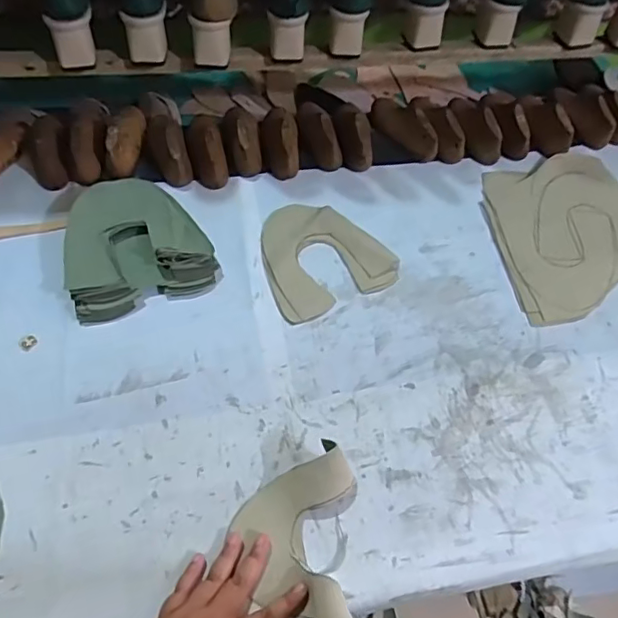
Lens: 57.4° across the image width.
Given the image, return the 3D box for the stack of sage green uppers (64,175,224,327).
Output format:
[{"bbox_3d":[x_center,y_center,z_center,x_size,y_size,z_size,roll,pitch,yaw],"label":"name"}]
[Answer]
[{"bbox_3d":[-0.219,-0.085,0.703,0.172,0.044,0.178,-19,61,-15],"label":"stack of sage green uppers"}]

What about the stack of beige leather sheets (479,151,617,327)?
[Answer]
[{"bbox_3d":[0.359,-0.111,0.776,0.223,0.011,0.267,-8,58,-9],"label":"stack of beige leather sheets"}]

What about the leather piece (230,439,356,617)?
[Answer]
[{"bbox_3d":[-0.013,0.216,0.527,0.110,0.061,0.167,5,57,-1],"label":"leather piece"}]

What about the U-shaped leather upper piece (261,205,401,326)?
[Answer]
[{"bbox_3d":[0.014,-0.074,0.735,0.161,0.008,0.164,-22,62,-17],"label":"U-shaped leather upper piece"}]

